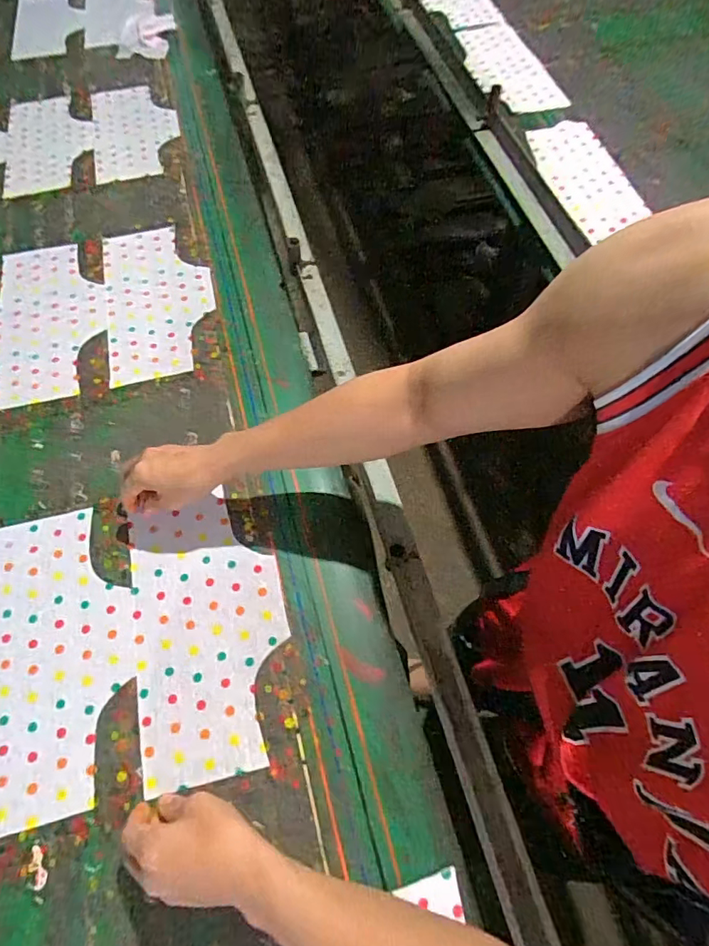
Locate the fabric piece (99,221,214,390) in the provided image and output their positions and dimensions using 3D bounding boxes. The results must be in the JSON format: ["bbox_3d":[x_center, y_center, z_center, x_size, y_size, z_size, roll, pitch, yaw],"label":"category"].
[{"bbox_3d":[-0.310,-0.283,0.781,0.164,0.009,0.317,-14,64,-6],"label":"fabric piece"}]

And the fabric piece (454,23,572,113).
[{"bbox_3d":[0.315,-0.858,1.037,0.145,0.016,0.337,-7,59,-3],"label":"fabric piece"}]

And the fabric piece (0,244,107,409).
[{"bbox_3d":[-0.470,-0.244,0.763,0.157,0.007,0.319,-13,64,-6],"label":"fabric piece"}]

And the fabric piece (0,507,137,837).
[{"bbox_3d":[-0.328,0.192,0.542,0.161,0.004,0.317,-12,64,-6],"label":"fabric piece"}]

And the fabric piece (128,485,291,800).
[{"bbox_3d":[-0.163,0.170,0.557,0.164,0.006,0.298,-13,64,-6],"label":"fabric piece"}]

